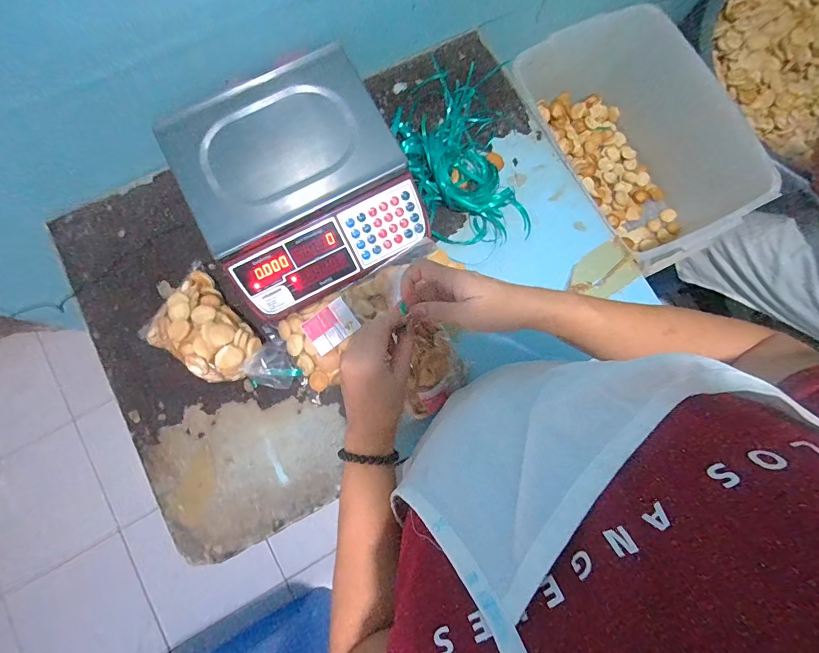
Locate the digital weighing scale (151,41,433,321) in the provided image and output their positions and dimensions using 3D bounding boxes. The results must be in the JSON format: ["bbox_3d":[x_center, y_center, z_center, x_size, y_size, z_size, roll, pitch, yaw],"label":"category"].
[{"bbox_3d":[-0.165,-0.216,0.570,0.294,0.090,0.321,-28,79,-5],"label":"digital weighing scale"}]

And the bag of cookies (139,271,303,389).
[{"bbox_3d":[-0.267,0.014,0.548,0.244,0.089,0.121,31,80,7],"label":"bag of cookies"}]

